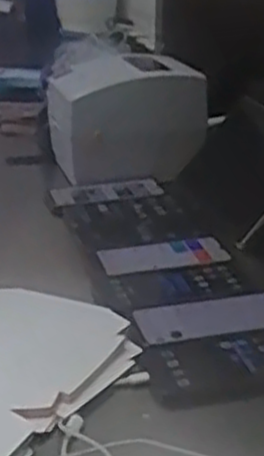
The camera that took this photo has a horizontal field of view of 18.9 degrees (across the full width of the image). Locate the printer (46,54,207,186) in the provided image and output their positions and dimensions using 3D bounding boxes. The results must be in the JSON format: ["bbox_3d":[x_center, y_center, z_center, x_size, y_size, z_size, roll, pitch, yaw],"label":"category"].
[{"bbox_3d":[-0.015,-0.181,1.261,0.232,0.177,0.171,-5,22,-12],"label":"printer"}]

